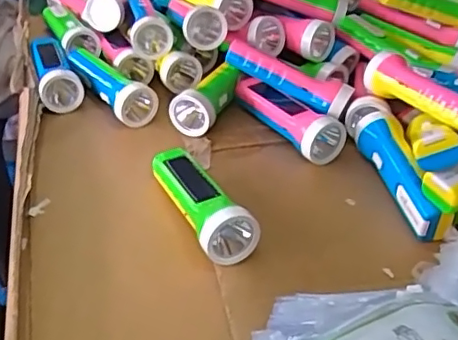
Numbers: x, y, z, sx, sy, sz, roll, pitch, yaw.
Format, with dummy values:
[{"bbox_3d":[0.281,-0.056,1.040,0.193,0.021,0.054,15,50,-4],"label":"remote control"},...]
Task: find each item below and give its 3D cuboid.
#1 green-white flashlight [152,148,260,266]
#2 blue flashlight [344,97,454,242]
[{"bbox_3d":[-0.029,0.026,0.588,0.050,0.051,0.169,-17,42,-20],"label":"green-white flashlight"},{"bbox_3d":[0.174,-0.011,0.633,0.044,0.043,0.213,-6,39,-7],"label":"blue flashlight"}]

